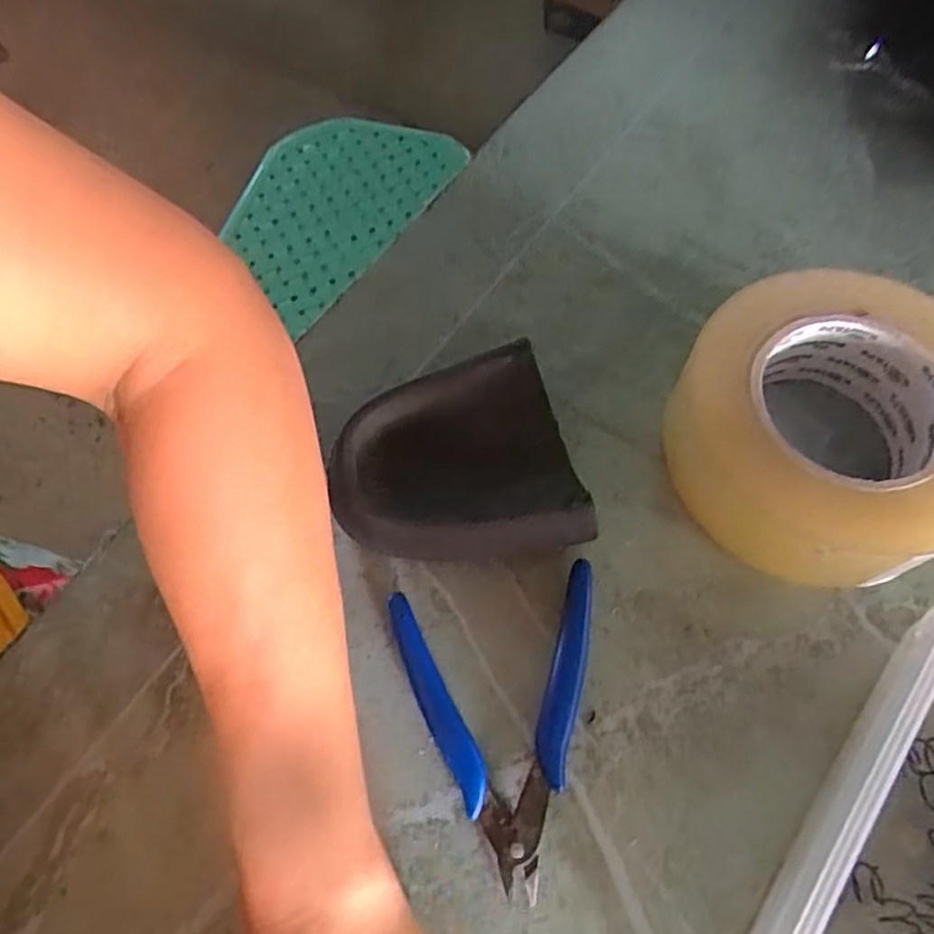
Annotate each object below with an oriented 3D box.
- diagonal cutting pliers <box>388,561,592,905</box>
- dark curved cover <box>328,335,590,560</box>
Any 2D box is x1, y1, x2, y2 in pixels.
[{"bbox_3d":[0.019,0.103,0.280,0.085,0.012,0.115,-11,66,-4],"label":"diagonal cutting pliers"},{"bbox_3d":[-0.009,0.002,0.317,0.106,0.036,0.102,-15,66,-6],"label":"dark curved cover"}]

